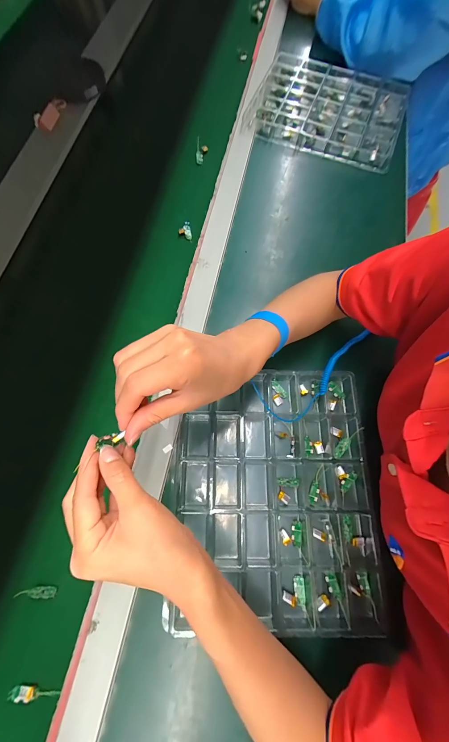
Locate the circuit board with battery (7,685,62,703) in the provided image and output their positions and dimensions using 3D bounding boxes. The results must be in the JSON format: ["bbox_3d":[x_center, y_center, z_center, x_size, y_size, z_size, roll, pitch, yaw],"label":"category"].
[{"bbox_3d":[-0.202,0.341,0.311,0.049,0.015,0.010,1,72,1],"label":"circuit board with battery"}]

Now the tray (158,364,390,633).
[{"bbox_3d":[0.062,0.155,0.372,0.245,0.044,0.282,-1,72,0],"label":"tray"}]

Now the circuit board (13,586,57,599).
[{"bbox_3d":[-0.215,0.253,0.335,0.043,0.008,0.010,0,72,1],"label":"circuit board"}]

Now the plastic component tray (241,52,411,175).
[{"bbox_3d":[0.221,-0.563,0.622,0.303,0.038,0.276,22,71,7],"label":"plastic component tray"}]

